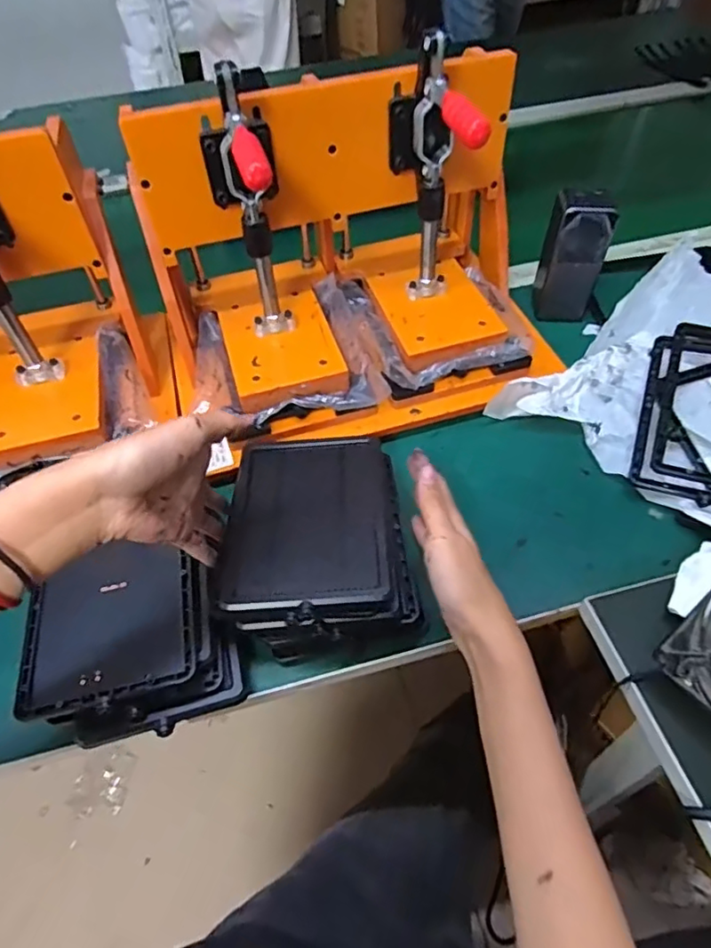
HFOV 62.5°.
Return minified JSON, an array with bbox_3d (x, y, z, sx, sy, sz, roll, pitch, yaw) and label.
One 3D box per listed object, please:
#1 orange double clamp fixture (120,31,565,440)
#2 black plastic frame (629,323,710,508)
[{"bbox_3d":[-0.001,-0.206,0.536,0.357,0.236,0.233,-12,51,-5],"label":"orange double clamp fixture"},{"bbox_3d":[0.319,-0.054,0.518,0.117,0.034,0.177,13,67,19],"label":"black plastic frame"}]

